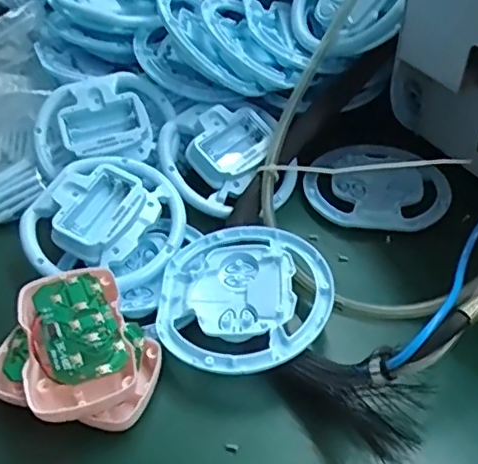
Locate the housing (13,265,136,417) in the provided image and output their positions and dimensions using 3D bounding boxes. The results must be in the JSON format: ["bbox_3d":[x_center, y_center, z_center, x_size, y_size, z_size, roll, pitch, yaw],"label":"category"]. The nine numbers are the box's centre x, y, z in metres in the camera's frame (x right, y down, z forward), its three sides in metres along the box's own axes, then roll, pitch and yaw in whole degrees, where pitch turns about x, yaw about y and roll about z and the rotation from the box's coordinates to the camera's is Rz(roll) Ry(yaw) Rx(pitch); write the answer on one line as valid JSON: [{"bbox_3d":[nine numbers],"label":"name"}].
[{"bbox_3d":[-0.088,0.056,0.319,0.053,0.019,0.090,-15,45,-11],"label":"housing"}]

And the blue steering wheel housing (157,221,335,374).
[{"bbox_3d":[0.003,0.034,0.353,0.098,0.017,0.105,-2,44,2],"label":"blue steering wheel housing"}]

